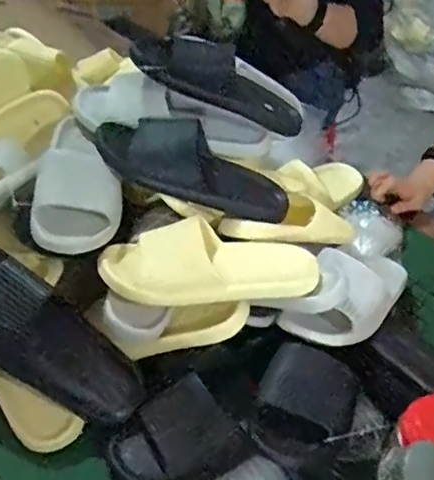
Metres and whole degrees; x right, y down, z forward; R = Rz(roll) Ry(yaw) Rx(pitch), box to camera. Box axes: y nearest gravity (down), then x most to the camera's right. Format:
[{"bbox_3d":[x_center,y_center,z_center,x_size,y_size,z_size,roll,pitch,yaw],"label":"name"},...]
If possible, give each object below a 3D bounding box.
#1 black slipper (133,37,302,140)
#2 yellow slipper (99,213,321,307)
[{"bbox_3d":[0.015,-0.223,0.866,0.265,0.084,0.053,25,40,-16],"label":"black slipper"},{"bbox_3d":[-0.010,0.024,0.757,0.257,0.063,0.093,-3,43,-6],"label":"yellow slipper"}]

